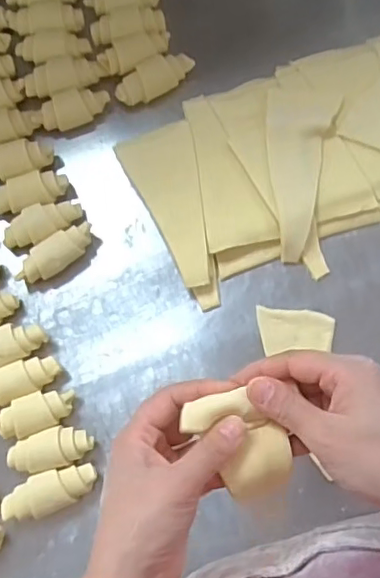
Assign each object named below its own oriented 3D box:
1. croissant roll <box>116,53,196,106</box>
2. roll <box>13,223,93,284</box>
[{"bbox_3d":[-0.036,-0.217,0.605,0.085,0.026,0.032,-36,79,-6],"label":"croissant roll"},{"bbox_3d":[-0.129,-0.032,0.567,0.081,0.033,0.029,-32,79,-5],"label":"roll"}]

